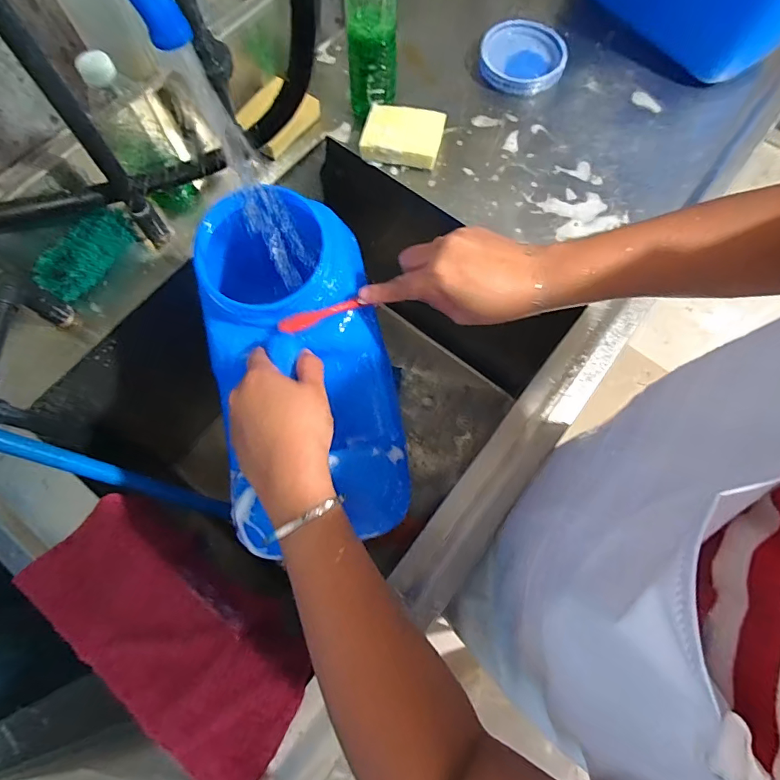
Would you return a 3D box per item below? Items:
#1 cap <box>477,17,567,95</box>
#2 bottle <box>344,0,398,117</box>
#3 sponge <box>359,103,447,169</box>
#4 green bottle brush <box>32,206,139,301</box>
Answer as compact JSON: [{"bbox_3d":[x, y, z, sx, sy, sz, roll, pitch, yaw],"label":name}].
[{"bbox_3d":[0.190,-0.480,0.652,0.120,0.032,0.117,3,70,2],"label":"cap"},{"bbox_3d":[-0.023,-0.437,0.544,0.061,0.199,0.054,2,70,1],"label":"bottle"},{"bbox_3d":[0.019,-0.340,0.600,0.101,0.035,0.082,12,71,5],"label":"sponge"},{"bbox_3d":[-0.365,-0.163,0.539,0.059,0.043,0.120,26,73,9],"label":"green bottle brush"}]

